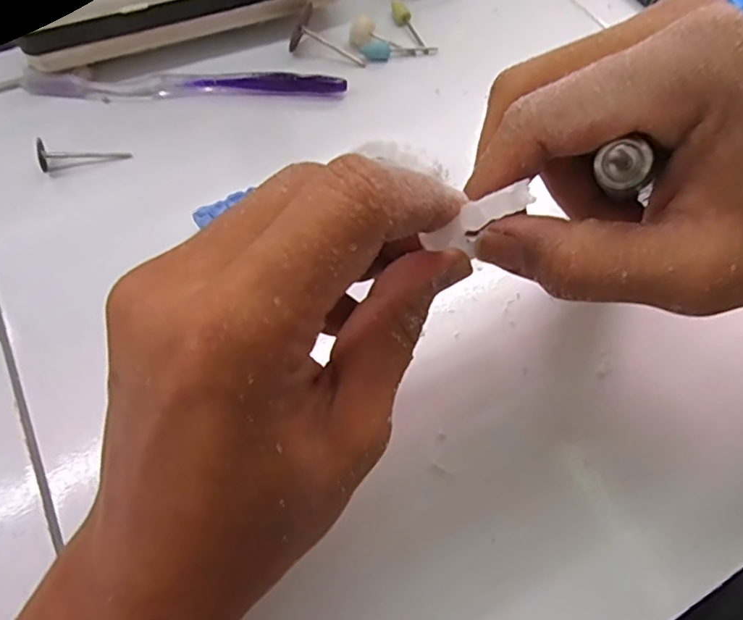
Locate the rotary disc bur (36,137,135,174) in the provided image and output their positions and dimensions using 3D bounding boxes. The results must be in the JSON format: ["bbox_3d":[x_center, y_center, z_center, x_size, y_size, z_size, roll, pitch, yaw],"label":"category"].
[{"bbox_3d":[-0.156,-0.084,0.295,0.045,0.014,0.016,-8,61,-25],"label":"rotary disc bur"}]

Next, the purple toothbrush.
[{"bbox_3d":[-0.109,-0.133,0.320,0.183,0.013,0.016,-3,62,-4],"label":"purple toothbrush"}]

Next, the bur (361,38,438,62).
[{"bbox_3d":[0.018,-0.168,0.345,0.048,0.006,0.014,-9,63,-7],"label":"bur"}]

